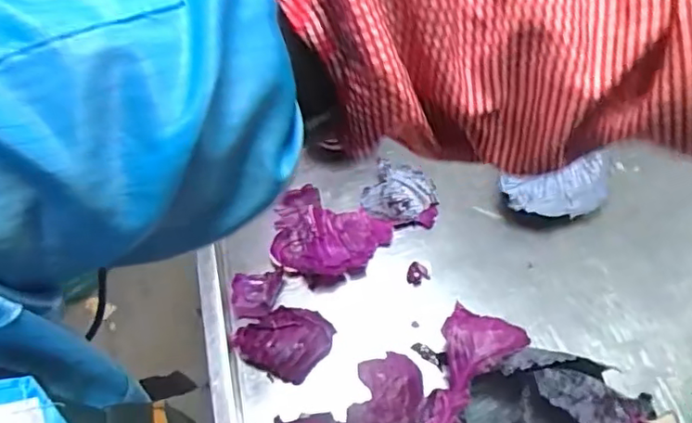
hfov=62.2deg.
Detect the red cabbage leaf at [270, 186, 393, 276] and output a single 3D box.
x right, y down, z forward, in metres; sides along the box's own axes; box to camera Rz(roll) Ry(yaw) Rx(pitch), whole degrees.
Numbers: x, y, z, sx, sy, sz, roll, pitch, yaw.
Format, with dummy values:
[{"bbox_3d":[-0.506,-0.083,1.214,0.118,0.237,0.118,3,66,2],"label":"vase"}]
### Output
[{"bbox_3d":[-0.031,0.028,0.696,0.154,0.036,0.112,21,58,17],"label":"red cabbage leaf"}]

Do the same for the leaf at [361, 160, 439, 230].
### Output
[{"bbox_3d":[0.069,-0.023,0.733,0.093,0.020,0.098,1,55,4],"label":"leaf"}]

